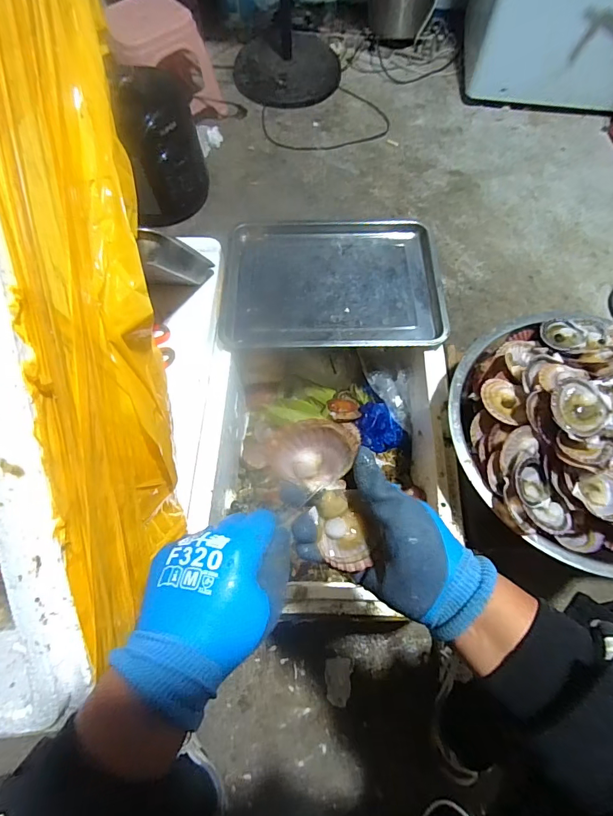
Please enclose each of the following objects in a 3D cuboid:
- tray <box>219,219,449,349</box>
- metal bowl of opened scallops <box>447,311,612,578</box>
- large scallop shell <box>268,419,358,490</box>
[{"bbox_3d":[0.044,-0.240,0.772,0.385,0.035,0.309,2,65,0],"label":"tray"},{"bbox_3d":[0.375,0.026,0.552,0.356,0.123,0.345,0,65,0],"label":"metal bowl of opened scallops"},{"bbox_3d":[0.006,0.038,0.351,0.069,0.064,0.010,4,26,-1],"label":"large scallop shell"}]

